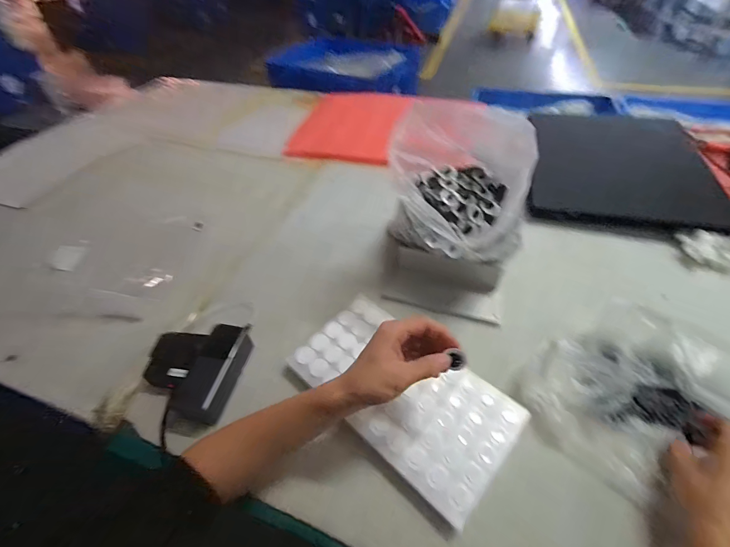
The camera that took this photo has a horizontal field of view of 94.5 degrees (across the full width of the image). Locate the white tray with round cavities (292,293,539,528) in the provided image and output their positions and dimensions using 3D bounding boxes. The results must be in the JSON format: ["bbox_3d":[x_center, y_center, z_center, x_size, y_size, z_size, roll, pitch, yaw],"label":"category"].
[{"bbox_3d":[0.048,0.156,0.466,0.291,0.027,0.165,35,60,27],"label":"white tray with round cavities"}]

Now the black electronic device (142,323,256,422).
[{"bbox_3d":[-0.243,0.129,0.495,0.130,0.053,0.144,10,49,13],"label":"black electronic device"}]

